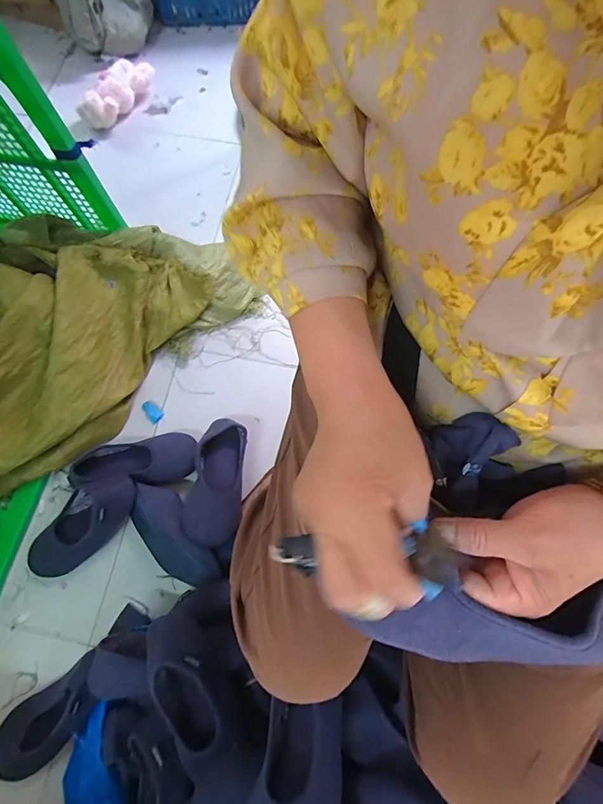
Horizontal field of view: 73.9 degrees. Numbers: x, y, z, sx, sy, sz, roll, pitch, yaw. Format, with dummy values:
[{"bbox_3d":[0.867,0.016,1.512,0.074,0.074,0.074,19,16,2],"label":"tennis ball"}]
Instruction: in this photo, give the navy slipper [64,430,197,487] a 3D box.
[{"bbox_3d":[-0.324,0.115,0.790,0.246,0.063,0.098,-10,72,-1],"label":"navy slipper"}]

